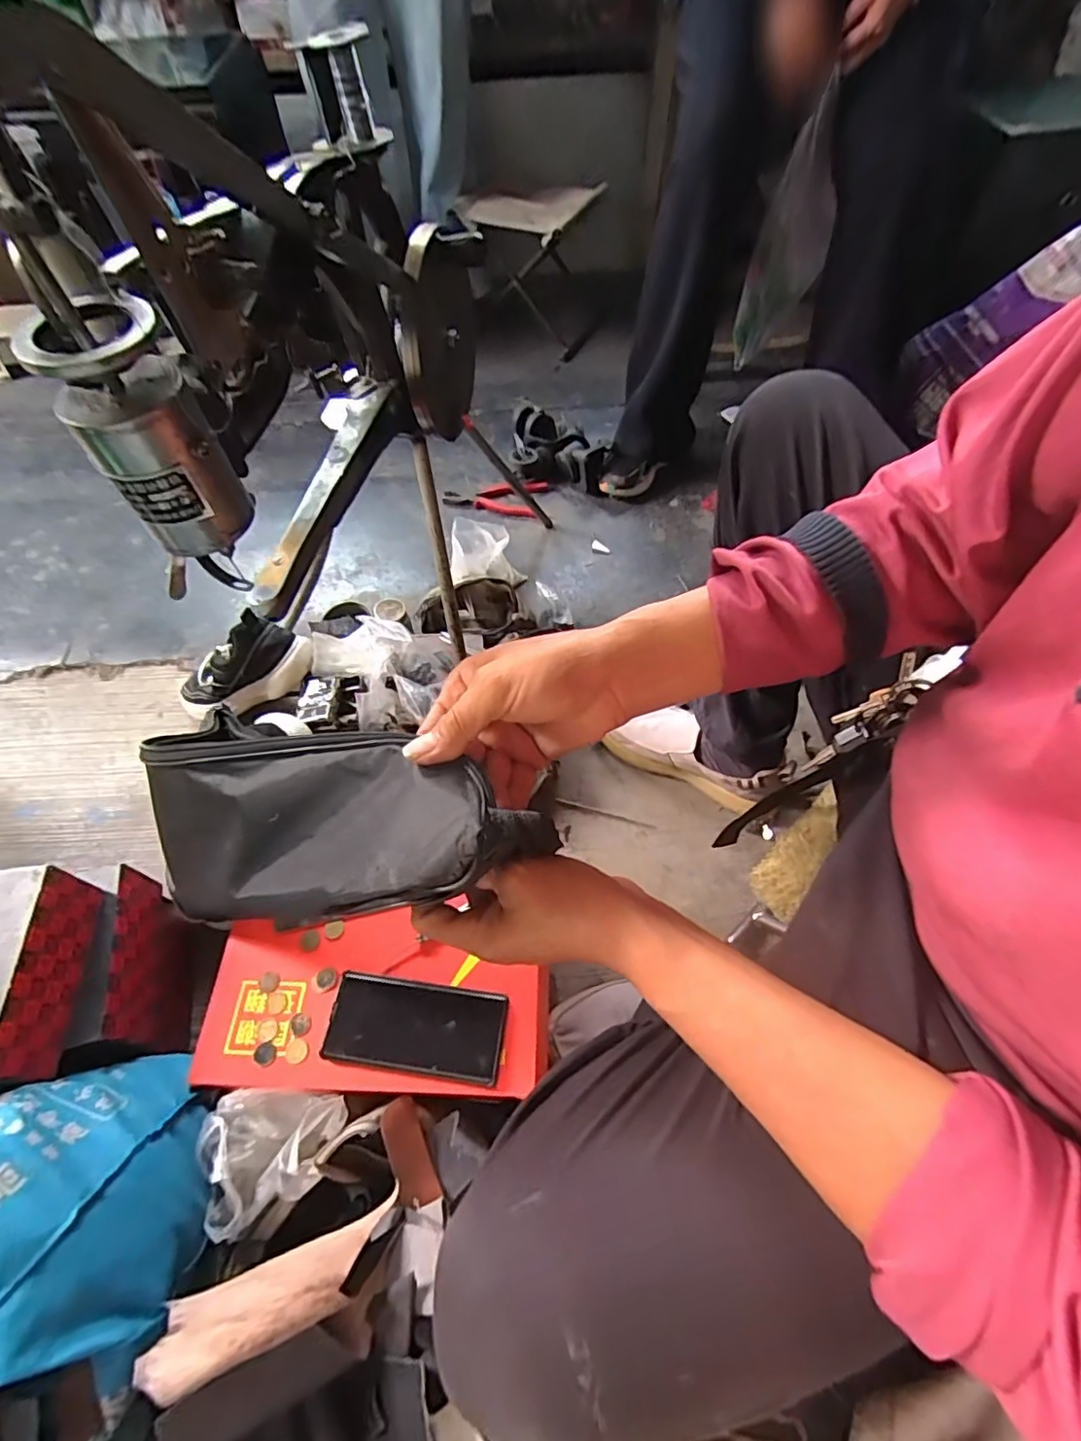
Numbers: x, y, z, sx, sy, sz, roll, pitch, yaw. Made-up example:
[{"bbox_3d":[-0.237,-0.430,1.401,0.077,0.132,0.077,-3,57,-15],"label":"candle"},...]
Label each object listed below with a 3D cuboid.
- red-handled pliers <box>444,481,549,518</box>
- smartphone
[{"bbox_3d":[-0.081,-0.408,1.091,0.177,0.012,0.081,5,59,4],"label":"red-handled pliers"},{"bbox_3d":[-0.115,0.282,0.553,0.162,0.008,0.074,7,59,5],"label":"smartphone"}]

